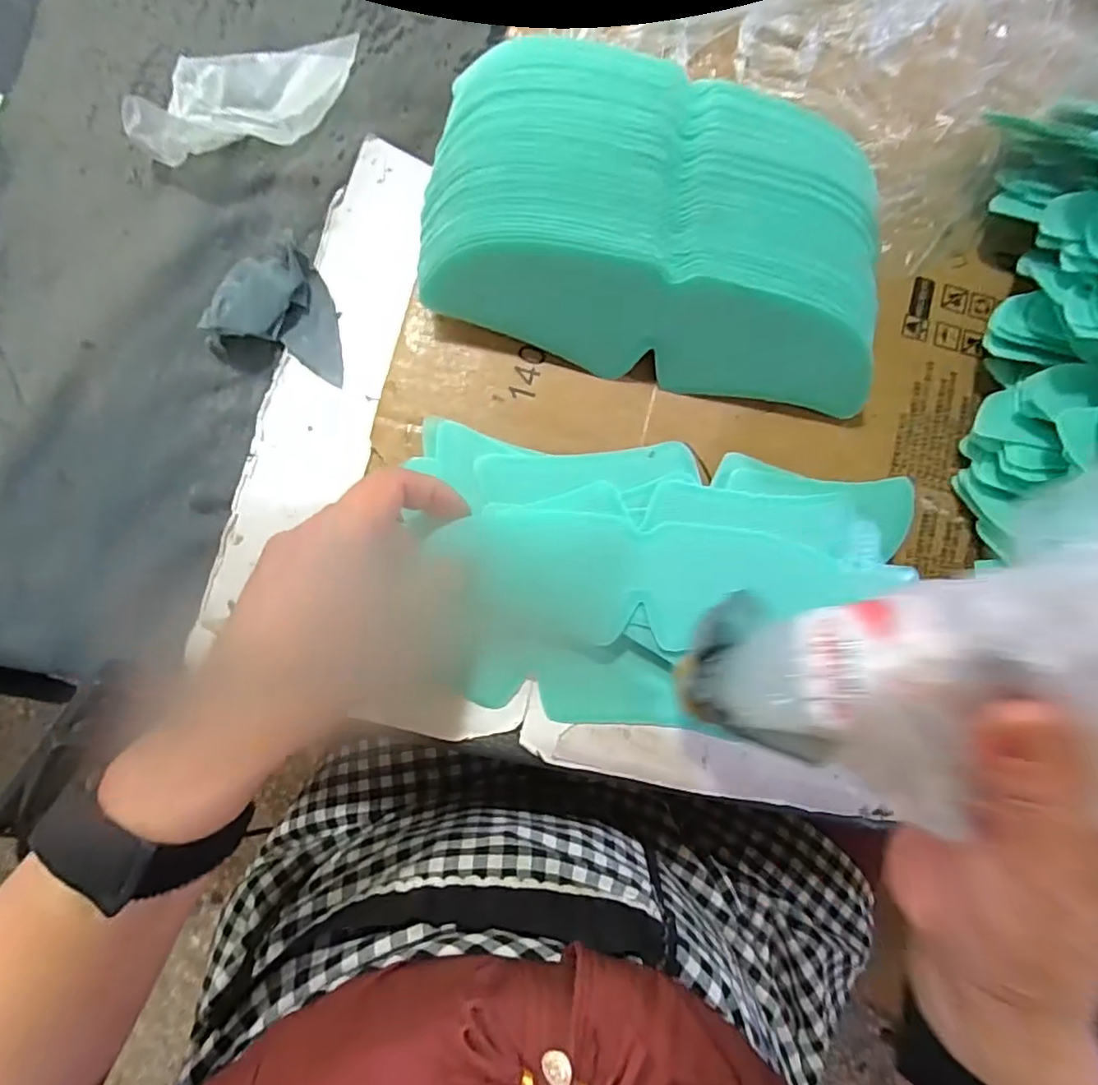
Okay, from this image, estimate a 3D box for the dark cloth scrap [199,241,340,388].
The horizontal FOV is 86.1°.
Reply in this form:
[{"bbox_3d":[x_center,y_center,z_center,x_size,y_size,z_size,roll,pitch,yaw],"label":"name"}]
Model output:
[{"bbox_3d":[-0.139,-0.119,0.306,0.064,0.008,0.063,7,96,-18],"label":"dark cloth scrap"}]

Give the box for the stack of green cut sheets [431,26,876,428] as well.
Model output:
[{"bbox_3d":[0.060,-0.163,0.304,0.236,0.055,0.158,8,83,-6],"label":"stack of green cut sheets"}]

